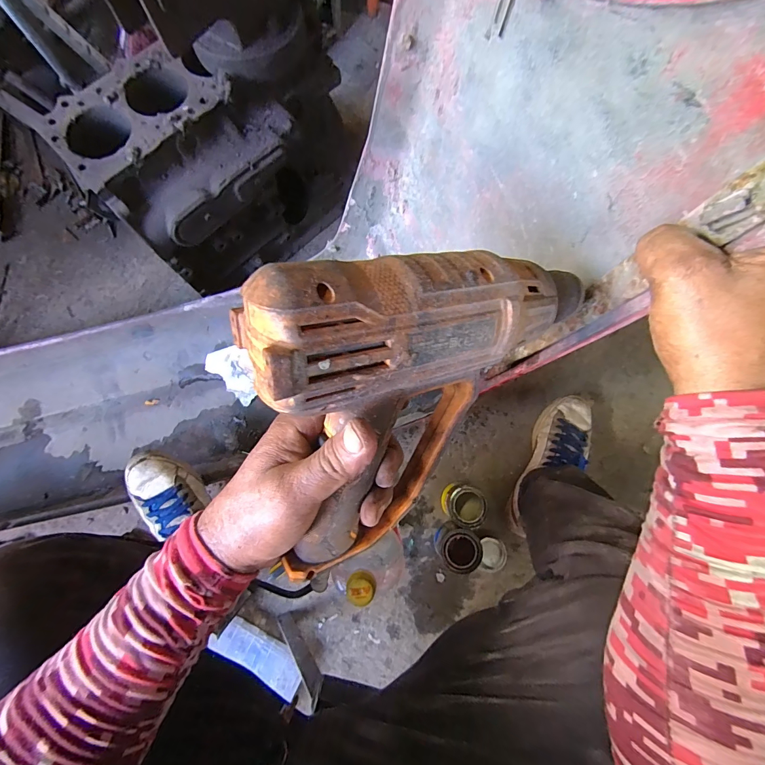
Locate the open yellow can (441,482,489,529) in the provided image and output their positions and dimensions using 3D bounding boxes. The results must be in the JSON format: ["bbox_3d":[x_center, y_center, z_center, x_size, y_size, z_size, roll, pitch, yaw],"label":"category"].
[{"bbox_3d":[0.152,0.220,0.673,0.077,0.082,0.074,0,76,-1],"label":"open yellow can"}]

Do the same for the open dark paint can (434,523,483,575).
[{"bbox_3d":[0.133,0.295,0.660,0.070,0.078,0.070,0,76,-1],"label":"open dark paint can"}]

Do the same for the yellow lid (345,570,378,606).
[{"bbox_3d":[-0.022,0.210,0.374,0.029,0.013,0.030,0,77,-2],"label":"yellow lid"}]

